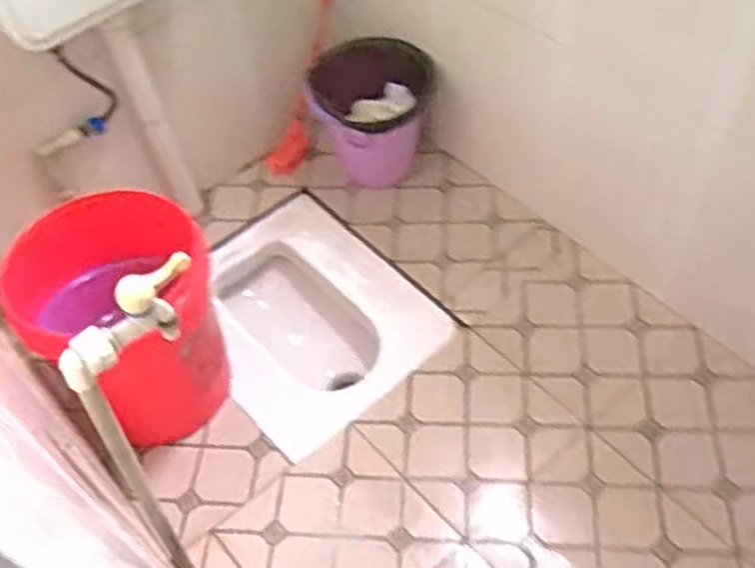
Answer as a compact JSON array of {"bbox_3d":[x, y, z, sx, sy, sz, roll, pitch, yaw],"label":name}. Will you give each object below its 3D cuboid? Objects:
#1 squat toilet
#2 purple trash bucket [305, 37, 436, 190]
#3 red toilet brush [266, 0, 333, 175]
[{"bbox_3d":[-0.143,0.083,1.602,0.408,0.151,0.496,-37,61,-19],"label":"squat toilet"},{"bbox_3d":[-0.006,-0.338,1.651,0.250,0.282,0.259,-2,56,3],"label":"purple trash bucket"},{"bbox_3d":[-0.133,-0.477,1.673,0.066,0.080,0.504,20,102,17],"label":"red toilet brush"}]

